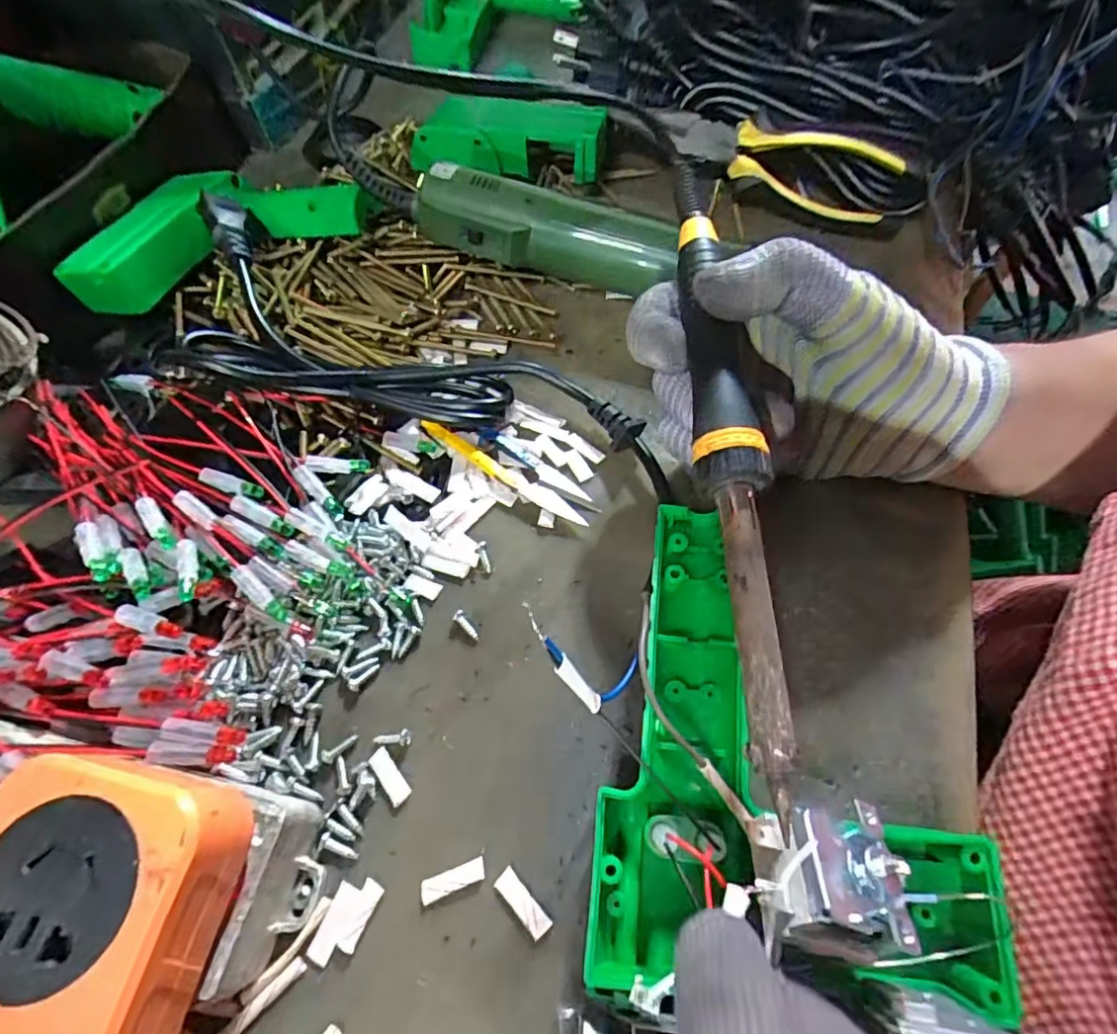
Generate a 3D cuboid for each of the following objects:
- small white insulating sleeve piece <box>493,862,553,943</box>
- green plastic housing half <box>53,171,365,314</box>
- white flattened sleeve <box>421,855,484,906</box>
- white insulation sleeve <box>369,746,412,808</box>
[{"bbox_3d":[-0.012,0.127,0.191,0.008,0.004,0.022,-40,68,-19],"label":"small white insulating sleeve piece"},{"bbox_3d":[-0.194,-0.170,0.325,0.158,0.031,0.089,-19,63,-9],"label":"green plastic housing half"},{"bbox_3d":[-0.036,0.122,0.194,0.022,0.004,0.007,-19,63,-9],"label":"white flattened sleeve"},{"bbox_3d":[-0.062,0.094,0.210,0.008,0.004,0.020,-35,66,-17],"label":"white insulation sleeve"}]

